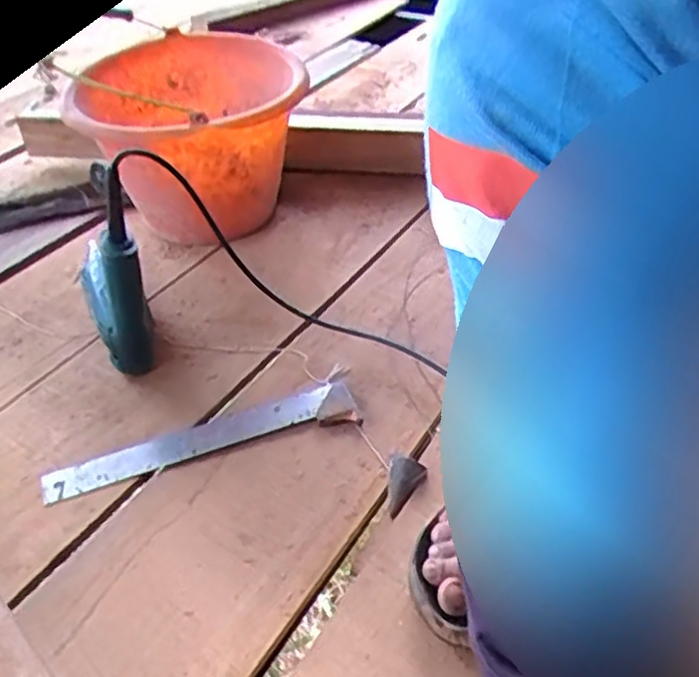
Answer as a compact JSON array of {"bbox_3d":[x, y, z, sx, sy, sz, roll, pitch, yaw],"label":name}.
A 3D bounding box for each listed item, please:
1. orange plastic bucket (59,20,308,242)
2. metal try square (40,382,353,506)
[{"bbox_3d":[-0.199,-0.258,0.900,0.310,0.178,0.251,-17,44,-17],"label":"orange plastic bucket"},{"bbox_3d":[-0.140,0.098,0.669,0.298,0.013,0.051,-15,43,-15],"label":"metal try square"}]

